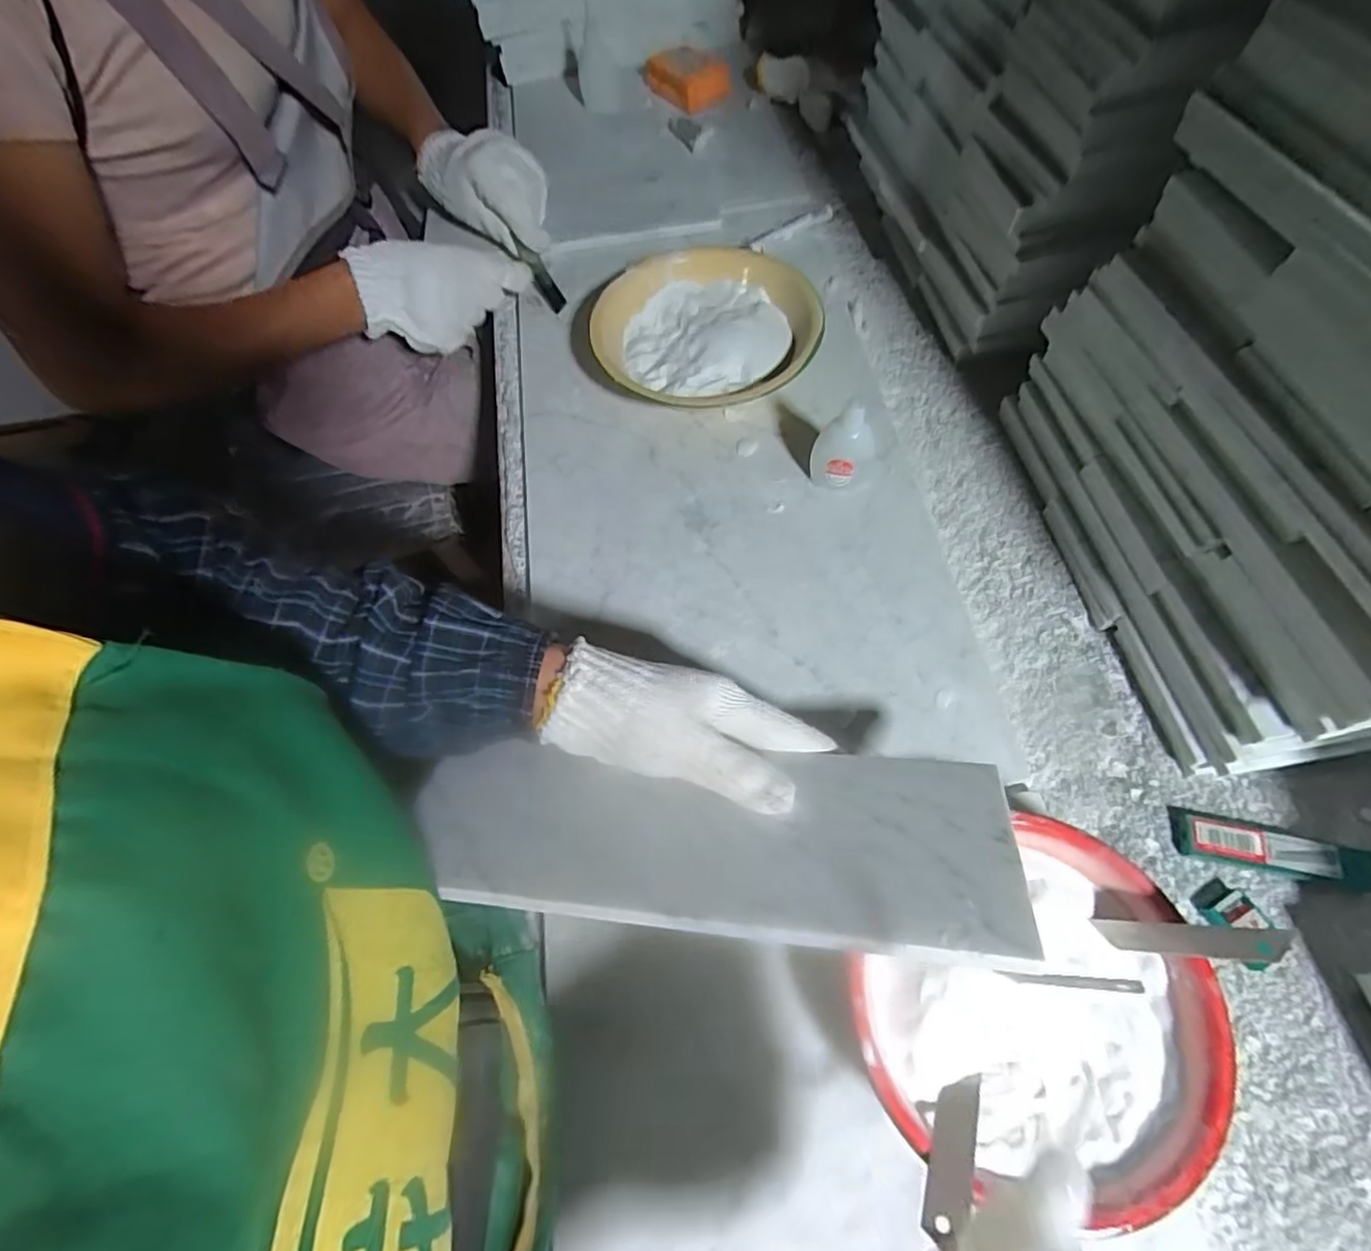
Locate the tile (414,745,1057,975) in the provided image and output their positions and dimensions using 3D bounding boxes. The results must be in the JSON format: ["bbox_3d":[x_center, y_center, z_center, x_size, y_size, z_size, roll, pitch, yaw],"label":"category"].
[{"bbox_3d":[0.002,0.101,0.320,0.293,0.008,0.099,1,35,12],"label":"tile"}]

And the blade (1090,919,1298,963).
[{"bbox_3d":[0.235,0.147,0.301,0.005,0.075,0.016,-12,81,-43],"label":"blade"}]

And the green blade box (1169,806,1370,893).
[{"bbox_3d":[0.342,0.132,0.375,0.102,0.013,0.026,13,63,11],"label":"green blade box"}]

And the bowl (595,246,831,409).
[{"bbox_3d":[0.017,-0.254,0.558,0.188,0.051,0.162,-2,61,4],"label":"bowl"}]

